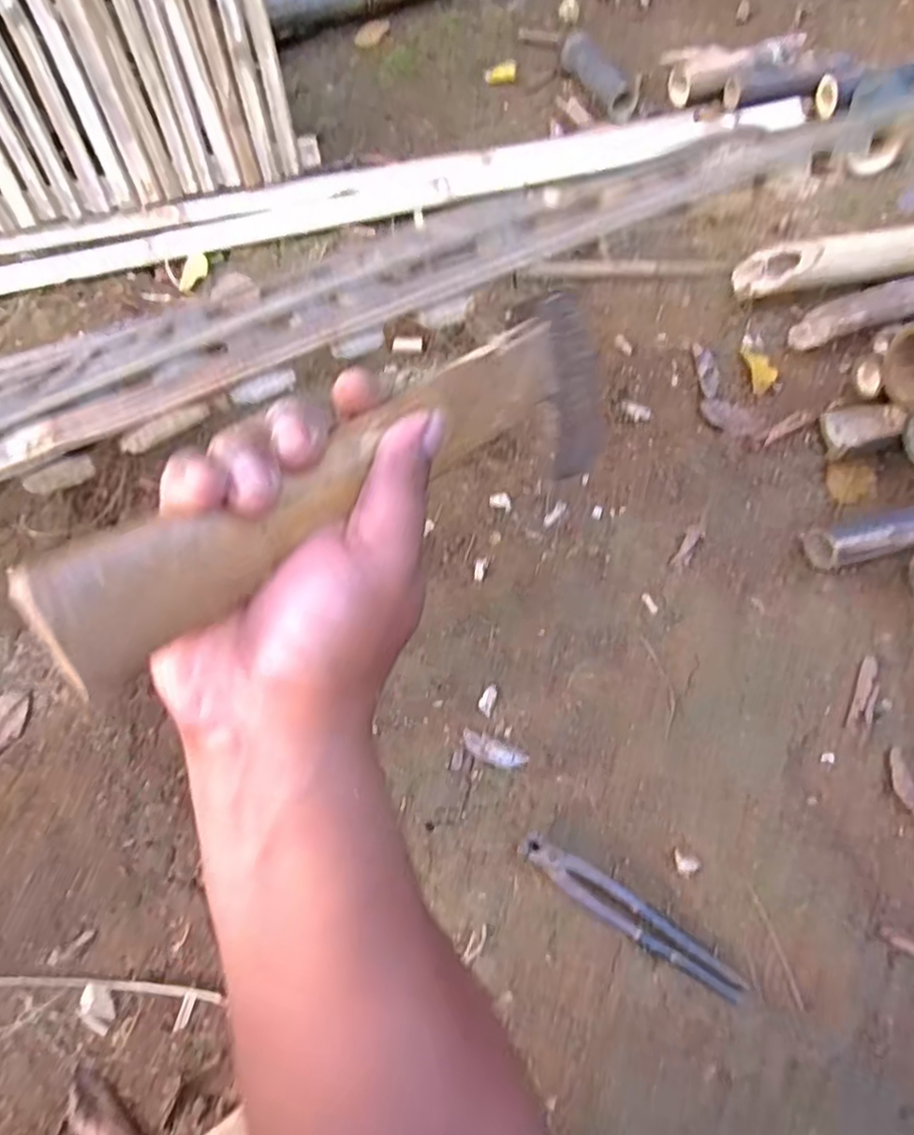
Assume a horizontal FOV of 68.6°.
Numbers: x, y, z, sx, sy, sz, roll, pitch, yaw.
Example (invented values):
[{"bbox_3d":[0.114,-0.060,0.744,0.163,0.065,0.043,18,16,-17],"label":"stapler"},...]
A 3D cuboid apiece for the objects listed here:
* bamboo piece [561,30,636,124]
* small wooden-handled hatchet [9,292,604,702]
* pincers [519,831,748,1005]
[{"bbox_3d":[0.276,-0.961,1.304,0.062,0.066,0.229,-20,62,-7],"label":"bamboo piece"},{"bbox_3d":[-0.018,-0.036,0.258,0.037,0.067,0.269,36,48,21],"label":"small wooden-handled hatchet"},{"bbox_3d":[0.153,0.309,0.596,0.214,0.025,0.032,28,67,18],"label":"pincers"}]

